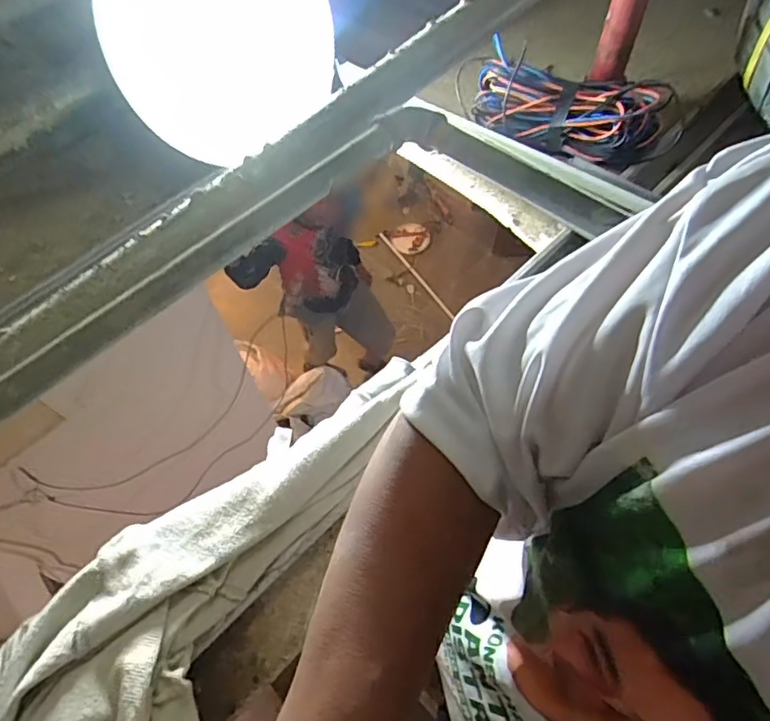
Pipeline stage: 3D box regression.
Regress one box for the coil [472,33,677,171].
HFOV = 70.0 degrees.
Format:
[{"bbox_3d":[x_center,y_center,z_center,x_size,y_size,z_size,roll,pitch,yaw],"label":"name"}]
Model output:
[{"bbox_3d":[0.228,-0.322,0.698,0.246,0.109,0.108,19,63,13],"label":"coil"}]

